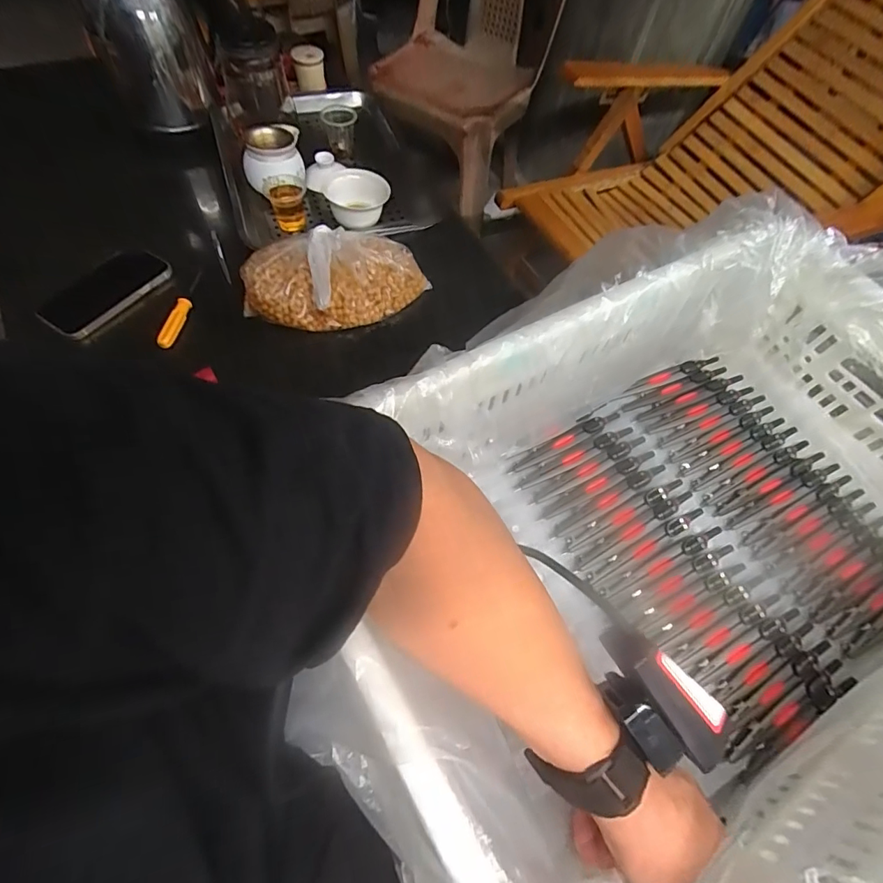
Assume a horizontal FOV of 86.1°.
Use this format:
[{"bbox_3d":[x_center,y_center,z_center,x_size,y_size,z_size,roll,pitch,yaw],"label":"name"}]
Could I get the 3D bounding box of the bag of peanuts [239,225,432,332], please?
[{"bbox_3d":[-0.127,-0.199,0.569,0.214,0.075,0.099,-12,64,-10],"label":"bag of peanuts"}]

